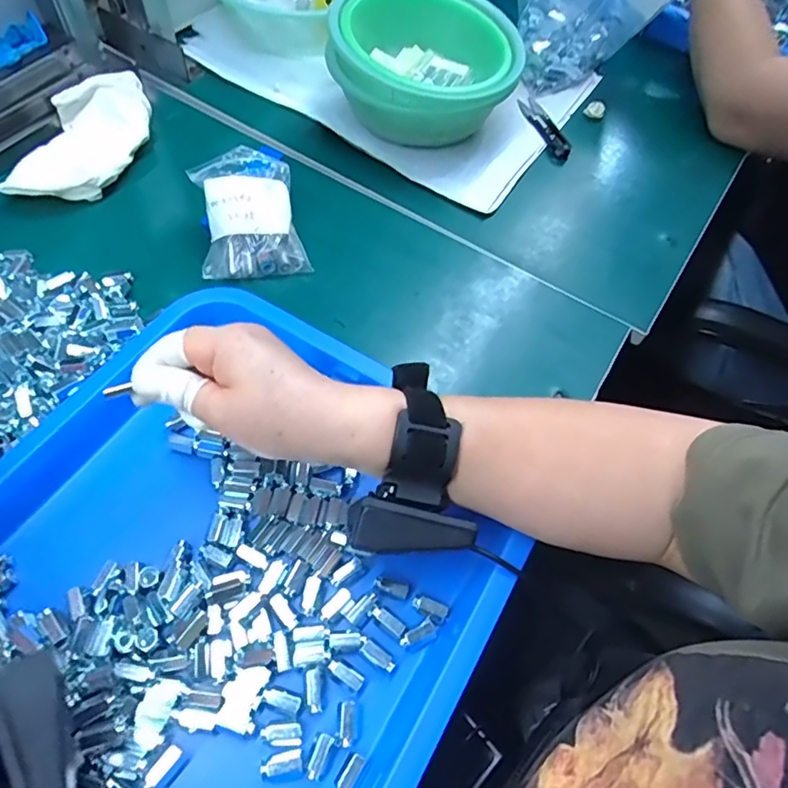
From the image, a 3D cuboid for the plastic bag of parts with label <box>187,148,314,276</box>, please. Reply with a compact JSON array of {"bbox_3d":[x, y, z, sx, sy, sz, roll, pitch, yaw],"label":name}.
[{"bbox_3d":[-0.123,-0.152,0.473,0.083,0.022,0.108,-9,89,-17],"label":"plastic bag of parts with label"}]

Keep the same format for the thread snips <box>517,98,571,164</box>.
[{"bbox_3d":[0.164,-0.294,0.615,0.023,0.013,0.105,-13,60,-11],"label":"thread snips"}]

